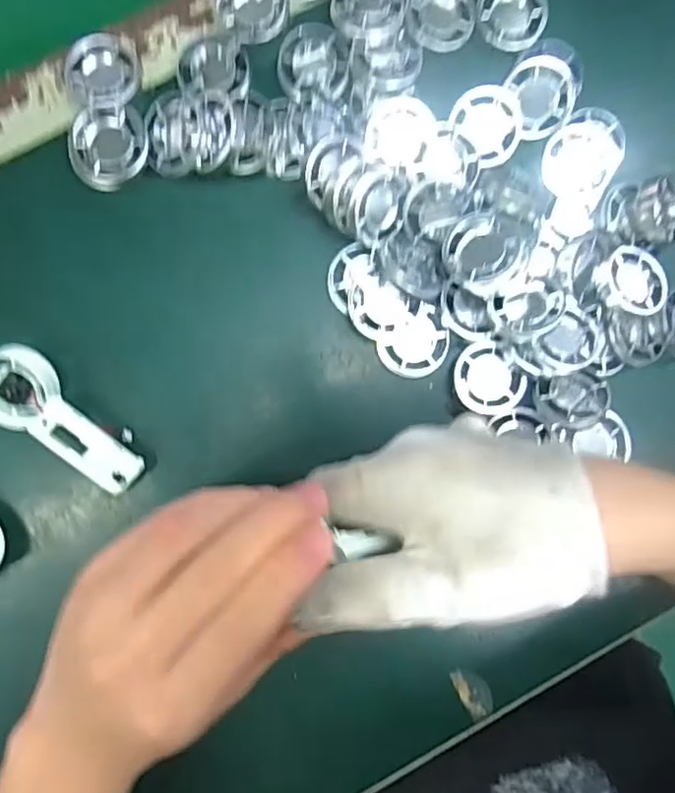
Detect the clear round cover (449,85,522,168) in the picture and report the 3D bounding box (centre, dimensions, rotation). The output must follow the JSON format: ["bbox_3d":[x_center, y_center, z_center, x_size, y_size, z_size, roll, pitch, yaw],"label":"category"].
[{"bbox_3d":[0.081,-0.147,0.334,0.034,0.009,0.040,-40,91,-5],"label":"clear round cover"}]

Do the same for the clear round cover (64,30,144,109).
[{"bbox_3d":[-0.126,-0.174,0.336,0.038,0.013,0.037,0,88,-4],"label":"clear round cover"}]

